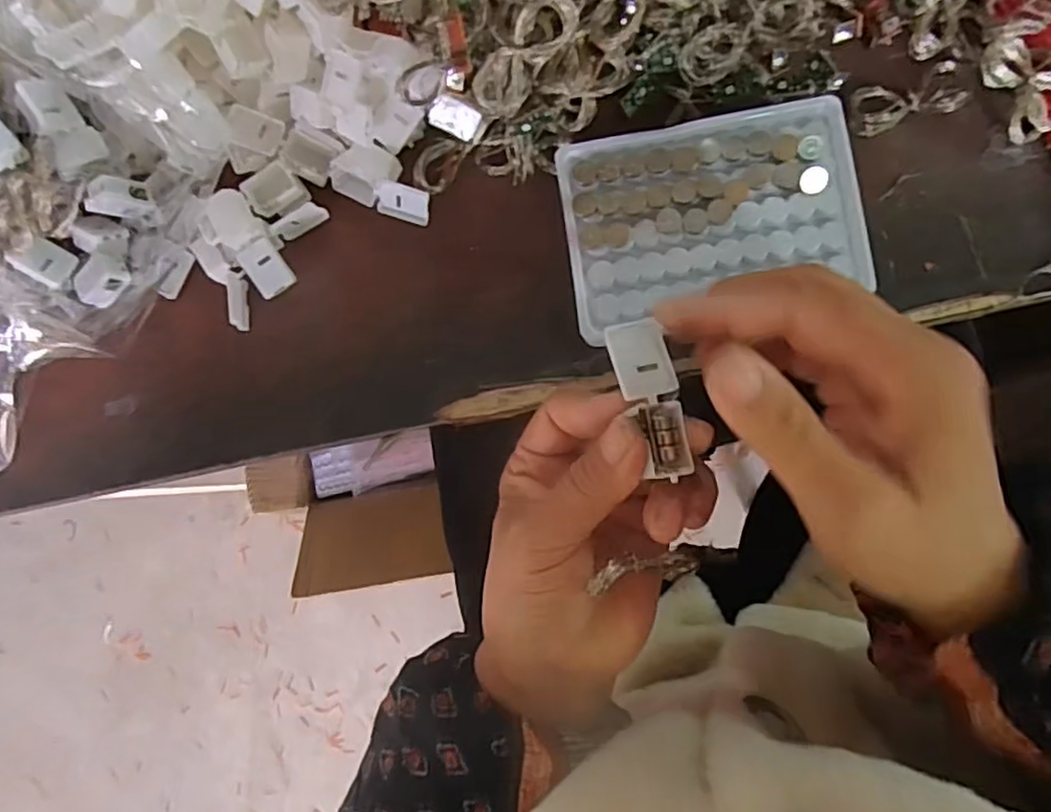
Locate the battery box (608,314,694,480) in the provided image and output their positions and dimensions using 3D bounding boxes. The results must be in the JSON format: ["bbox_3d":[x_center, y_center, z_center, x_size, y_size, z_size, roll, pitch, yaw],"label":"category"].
[{"bbox_3d":[0.044,-0.003,0.222,0.019,0.009,0.054,-16,81,6],"label":"battery box"}]

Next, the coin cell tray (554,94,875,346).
[{"bbox_3d":[0.084,-0.090,0.300,0.129,0.010,0.091,-9,87,7],"label":"coin cell tray"}]

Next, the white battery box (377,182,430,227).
[{"bbox_3d":[-0.063,-0.106,0.339,0.026,0.011,0.016,18,89,9],"label":"white battery box"}]

